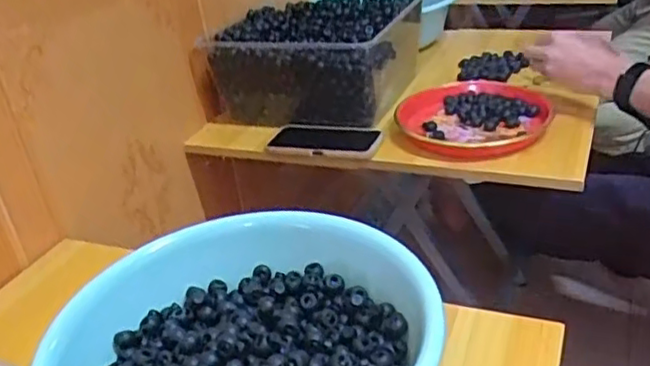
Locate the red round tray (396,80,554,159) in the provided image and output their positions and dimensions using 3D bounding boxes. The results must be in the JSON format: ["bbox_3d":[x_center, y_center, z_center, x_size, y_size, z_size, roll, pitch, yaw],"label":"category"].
[{"bbox_3d":[0.228,-0.107,0.978,0.208,0.034,0.227,-5,30,3],"label":"red round tray"}]

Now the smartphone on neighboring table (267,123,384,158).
[{"bbox_3d":[0.001,-0.066,0.973,0.167,0.010,0.084,3,31,17],"label":"smartphone on neighboring table"}]

